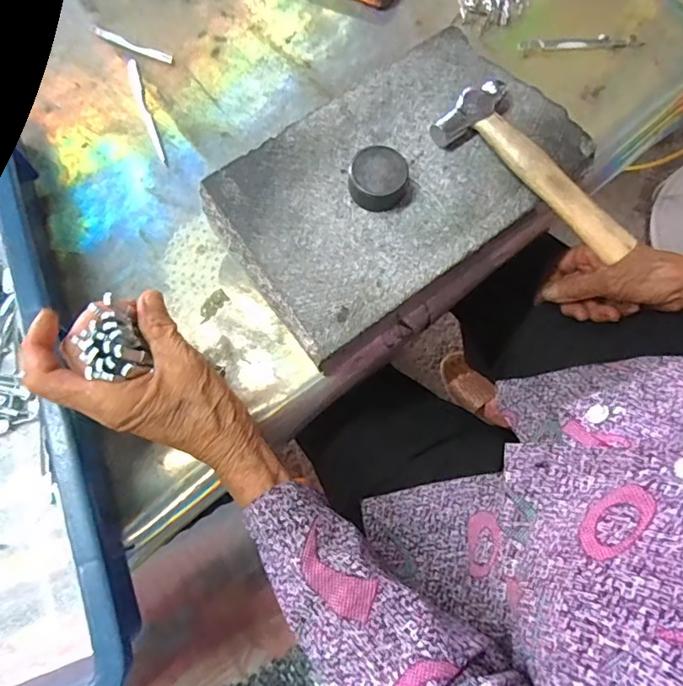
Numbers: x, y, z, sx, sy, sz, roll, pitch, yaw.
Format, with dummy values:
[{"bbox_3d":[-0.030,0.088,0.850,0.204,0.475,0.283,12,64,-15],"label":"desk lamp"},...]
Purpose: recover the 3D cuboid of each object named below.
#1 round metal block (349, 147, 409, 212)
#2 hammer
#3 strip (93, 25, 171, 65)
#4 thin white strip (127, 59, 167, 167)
[{"bbox_3d":[0.024,-0.110,0.340,0.037,0.023,0.035,0,75,0],"label":"round metal block"},{"bbox_3d":[0.132,-0.114,0.341,0.051,0.016,0.148,-41,80,-11],"label":"hammer"},{"bbox_3d":[-0.186,-0.263,0.446,0.080,0.004,0.010,25,74,8],"label":"strip"},{"bbox_3d":[-0.164,-0.192,0.420,0.010,0.004,0.101,-18,78,-7],"label":"thin white strip"}]

